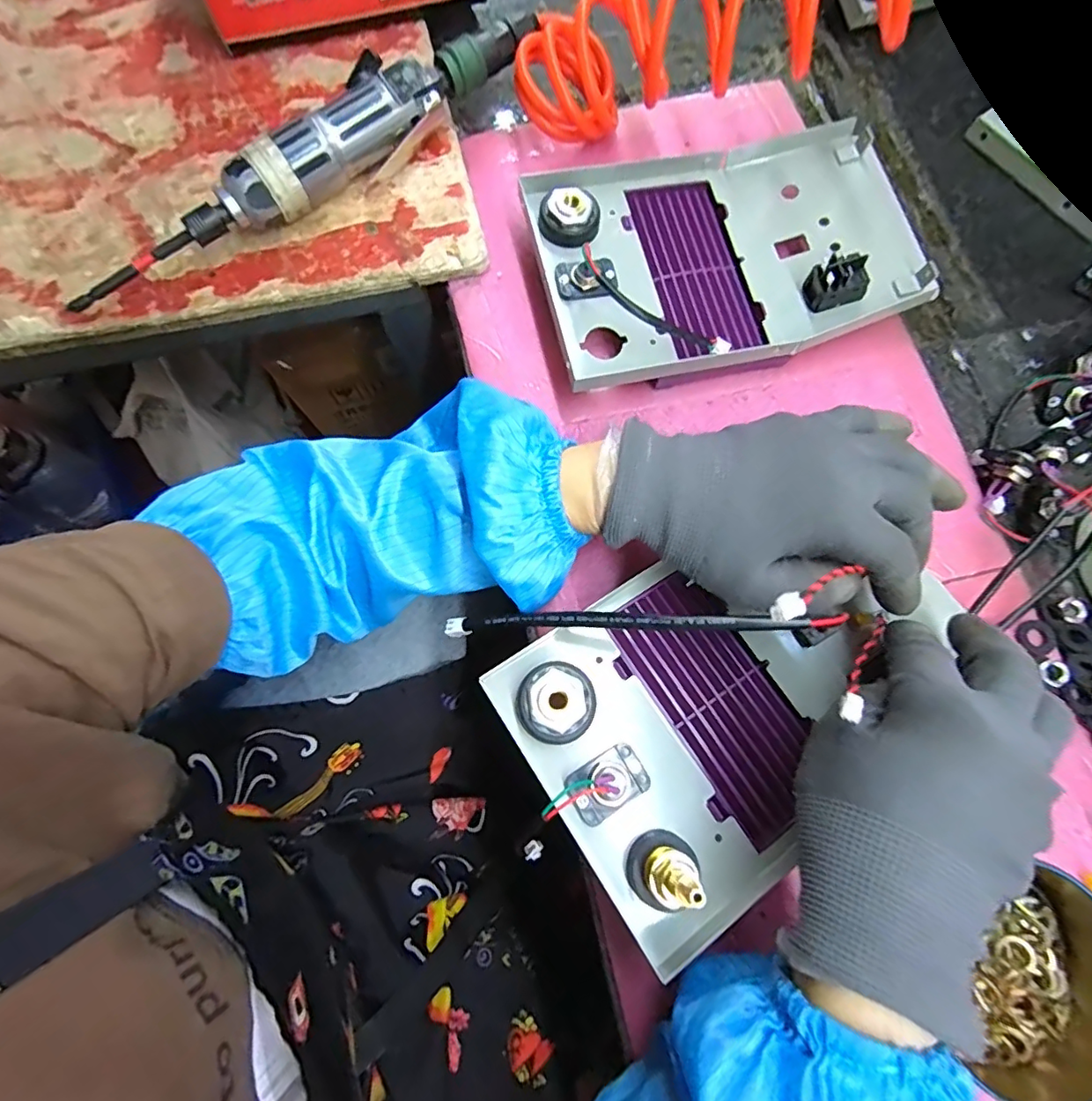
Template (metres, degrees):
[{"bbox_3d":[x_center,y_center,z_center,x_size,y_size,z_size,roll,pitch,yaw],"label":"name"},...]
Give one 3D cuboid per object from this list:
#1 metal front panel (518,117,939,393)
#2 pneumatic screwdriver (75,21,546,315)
[{"bbox_3d":[0.110,-0.190,0.349,0.229,0.039,0.155,-14,76,-5],"label":"metal front panel"},{"bbox_3d":[-0.149,-0.250,0.349,0.338,0.049,0.048,-35,79,-9],"label":"pneumatic screwdriver"}]

